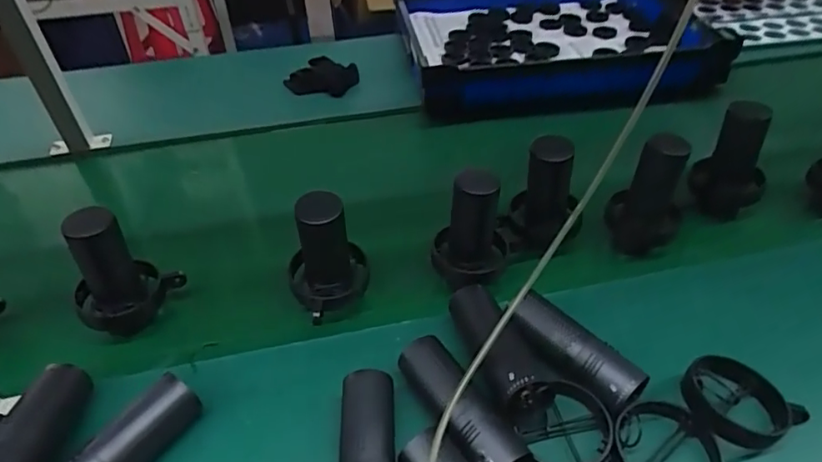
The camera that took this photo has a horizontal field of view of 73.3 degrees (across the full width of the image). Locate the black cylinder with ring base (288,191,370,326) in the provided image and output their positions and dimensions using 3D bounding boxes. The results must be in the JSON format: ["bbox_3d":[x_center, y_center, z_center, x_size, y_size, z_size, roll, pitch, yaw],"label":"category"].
[{"bbox_3d":[-0.100,0.036,0.662,0.091,0.157,0.088,-10,44,-9],"label":"black cylinder with ring base"}]

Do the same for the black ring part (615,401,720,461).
[{"bbox_3d":[0.251,0.217,0.543,0.102,0.022,0.097,-33,52,-29],"label":"black ring part"}]

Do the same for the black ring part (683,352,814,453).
[{"bbox_3d":[0.341,0.179,0.580,0.101,0.026,0.103,-1,44,1],"label":"black ring part"}]

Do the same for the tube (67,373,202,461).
[{"bbox_3d":[-0.283,0.217,0.542,0.049,0.053,0.164,23,49,23],"label":"tube"}]

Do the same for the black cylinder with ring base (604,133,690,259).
[{"bbox_3d":[0.317,-0.045,0.732,0.095,0.177,0.075,19,47,20],"label":"black cylinder with ring base"}]

